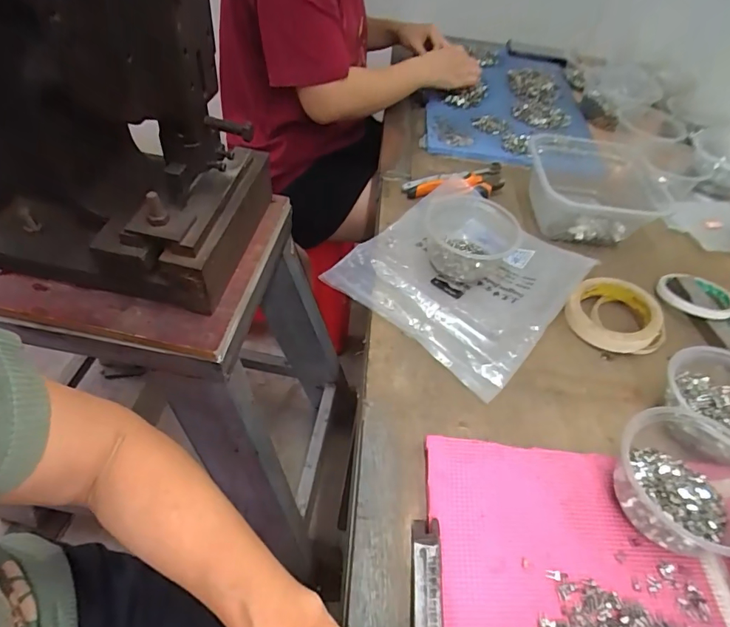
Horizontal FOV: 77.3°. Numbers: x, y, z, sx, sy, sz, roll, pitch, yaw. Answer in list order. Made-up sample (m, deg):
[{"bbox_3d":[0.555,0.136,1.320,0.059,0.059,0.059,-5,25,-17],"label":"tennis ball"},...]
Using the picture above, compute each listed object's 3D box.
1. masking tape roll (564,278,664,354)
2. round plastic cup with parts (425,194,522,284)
[{"bbox_3d":[0.288,-0.002,0.527,0.091,0.023,0.102,33,55,23],"label":"masking tape roll"},{"bbox_3d":[0.136,-0.094,0.576,0.119,0.048,0.117,2,49,-2],"label":"round plastic cup with parts"}]

